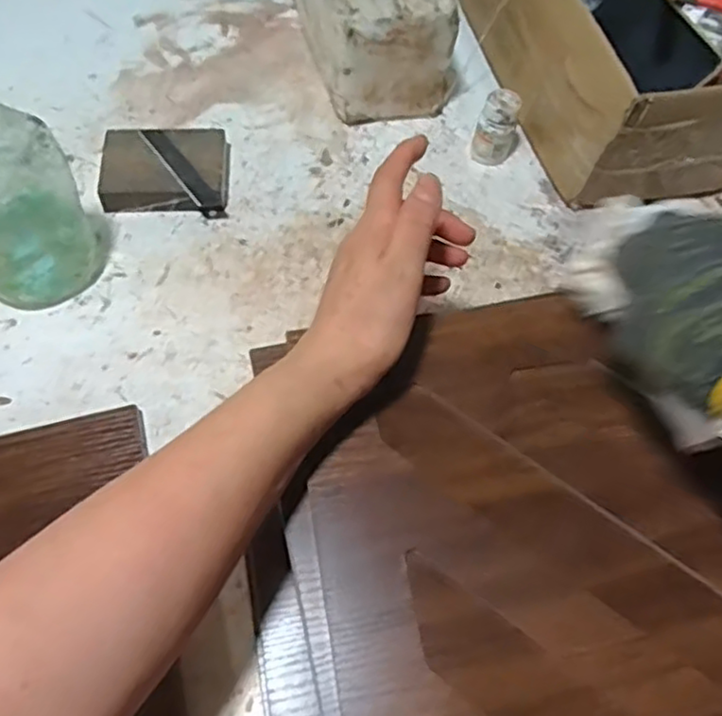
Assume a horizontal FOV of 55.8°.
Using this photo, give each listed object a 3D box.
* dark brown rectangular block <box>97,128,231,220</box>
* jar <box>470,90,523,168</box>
[{"bbox_3d":[-0.161,-0.154,0.565,0.099,0.029,0.075,-1,64,-3],"label":"dark brown rectangular block"},{"bbox_3d":[0.116,-0.196,0.585,0.033,0.062,0.034,1,64,-2],"label":"jar"}]

